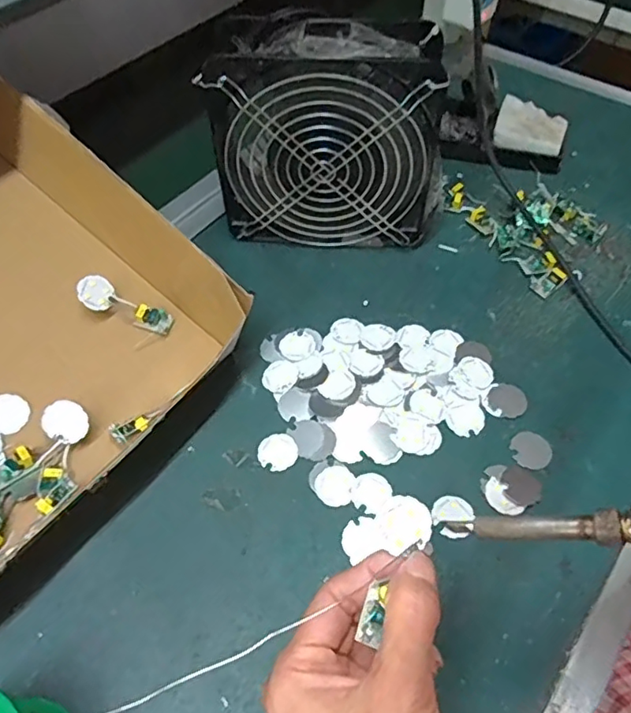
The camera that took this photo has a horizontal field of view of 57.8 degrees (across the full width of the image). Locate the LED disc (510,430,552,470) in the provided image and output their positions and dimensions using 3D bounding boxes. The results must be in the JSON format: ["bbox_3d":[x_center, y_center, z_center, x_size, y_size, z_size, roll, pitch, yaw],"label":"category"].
[{"bbox_3d":[0.134,0.058,0.355,0.024,0.004,0.024,0,57,0],"label":"LED disc"}]

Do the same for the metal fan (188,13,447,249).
[{"bbox_3d":[0.011,-0.152,0.407,0.155,0.149,0.057,3,57,2],"label":"metal fan"}]

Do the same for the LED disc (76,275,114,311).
[{"bbox_3d":[-0.147,-0.043,0.381,0.022,0.004,0.023,8,75,-31],"label":"LED disc"}]

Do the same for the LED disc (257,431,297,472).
[{"bbox_3d":[-0.023,0.059,0.356,0.024,0.004,0.025,0,57,0],"label":"LED disc"}]

